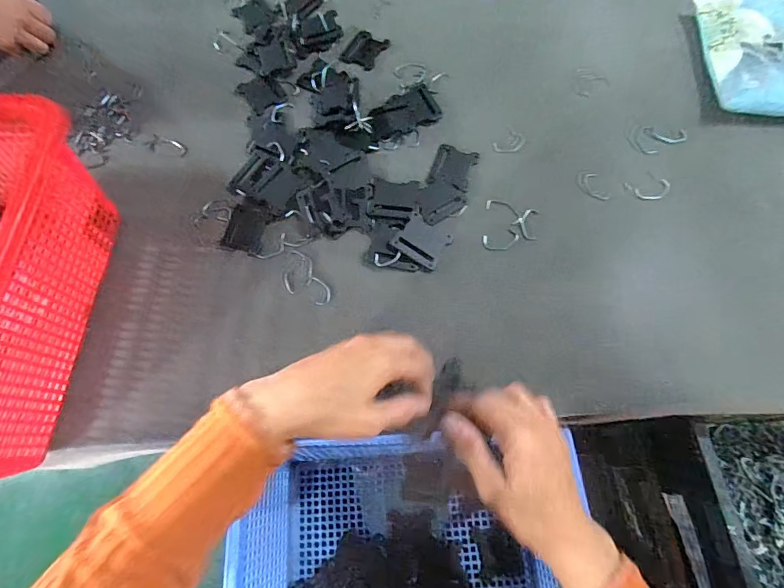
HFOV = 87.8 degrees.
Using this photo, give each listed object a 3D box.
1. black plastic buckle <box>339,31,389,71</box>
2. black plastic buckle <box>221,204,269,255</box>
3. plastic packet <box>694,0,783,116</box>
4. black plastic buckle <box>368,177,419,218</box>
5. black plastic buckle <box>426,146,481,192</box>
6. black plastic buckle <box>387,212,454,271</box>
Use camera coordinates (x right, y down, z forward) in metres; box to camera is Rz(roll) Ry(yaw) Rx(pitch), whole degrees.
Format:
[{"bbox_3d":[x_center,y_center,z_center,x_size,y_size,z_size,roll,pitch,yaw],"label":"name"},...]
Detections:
[{"bbox_3d":[-0.033,-0.292,0.490,0.044,0.004,0.057,25,72,12],"label":"black plastic buckle"},{"bbox_3d":[-0.147,-0.065,0.411,0.041,0.005,0.048,12,70,7],"label":"black plastic buckle"},{"bbox_3d":[0.406,-0.261,0.440,0.127,0.034,0.165,1,69,3],"label":"plastic packet"},{"bbox_3d":[0.001,-0.096,0.410,0.050,0.004,0.043,5,70,5],"label":"black plastic buckle"},{"bbox_3d":[0.065,-0.134,0.428,0.043,0.004,0.052,18,71,9],"label":"black plastic buckle"},{"bbox_3d":[0.029,-0.053,0.394,0.050,0.004,0.048,29,73,13],"label":"black plastic buckle"}]

